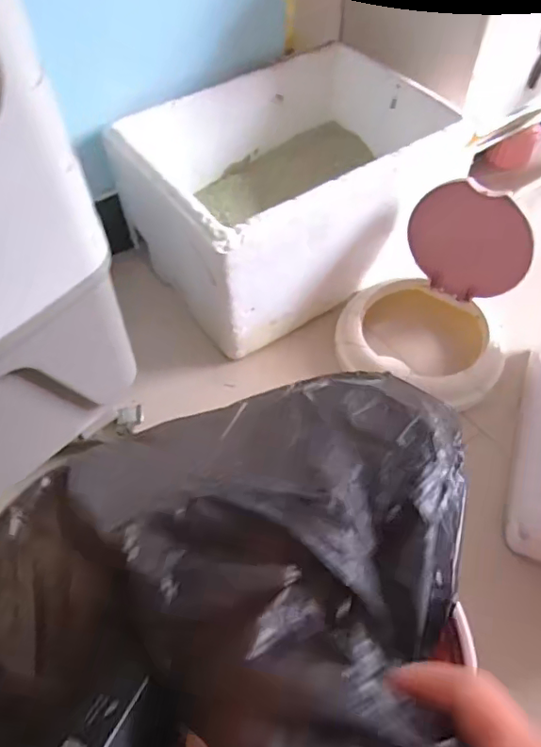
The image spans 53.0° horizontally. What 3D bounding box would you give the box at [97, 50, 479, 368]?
[{"bbox_3d":[0.033,-0.284,0.848,0.439,0.212,0.347,-31,59,-19],"label":"box"}]

